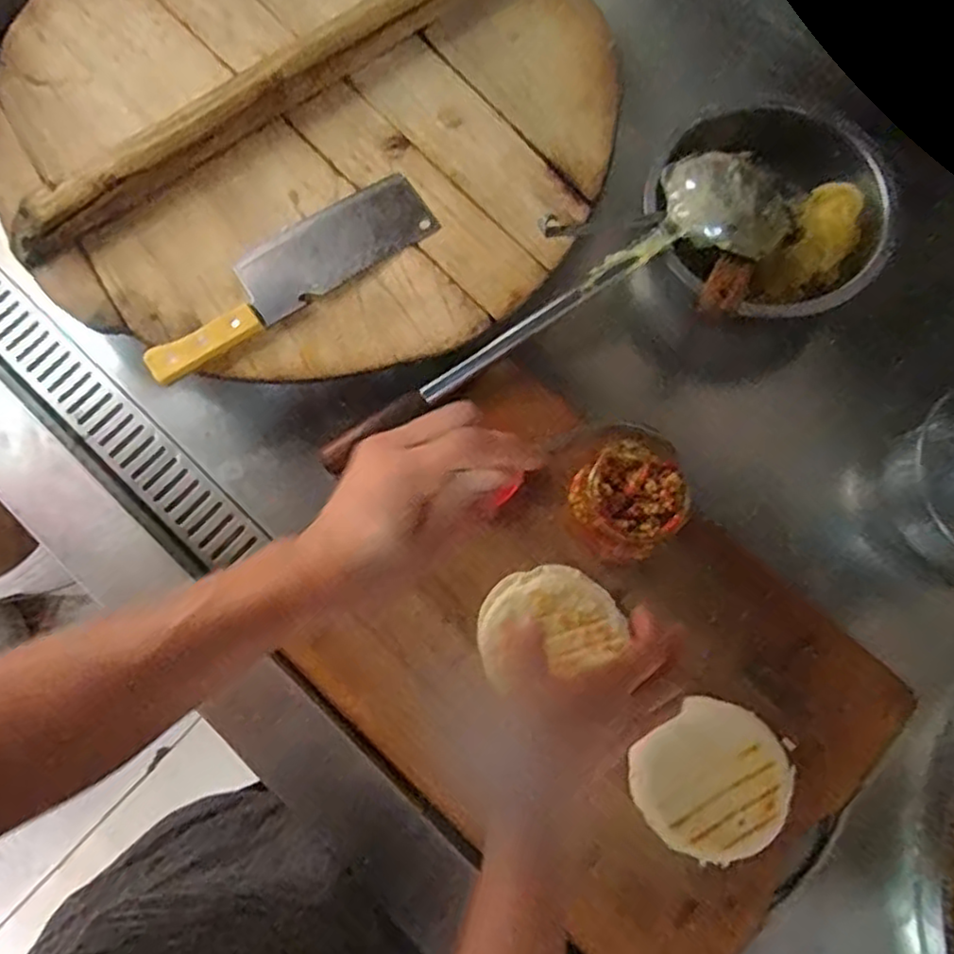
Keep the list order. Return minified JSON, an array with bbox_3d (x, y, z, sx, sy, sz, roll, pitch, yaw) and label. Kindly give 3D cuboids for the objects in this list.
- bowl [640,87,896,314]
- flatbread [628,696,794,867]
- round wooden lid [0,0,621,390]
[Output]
[{"bbox_3d":[0.245,-0.227,0.608,0.203,0.094,0.205,0,77,0],"label":"bowl"},{"bbox_3d":[0.176,0.225,0.509,0.111,0.017,0.101,-35,68,-15],"label":"flatbread"},{"bbox_3d":[-0.157,-0.337,0.612,0.523,0.063,0.511,0,77,0],"label":"round wooden lid"}]

